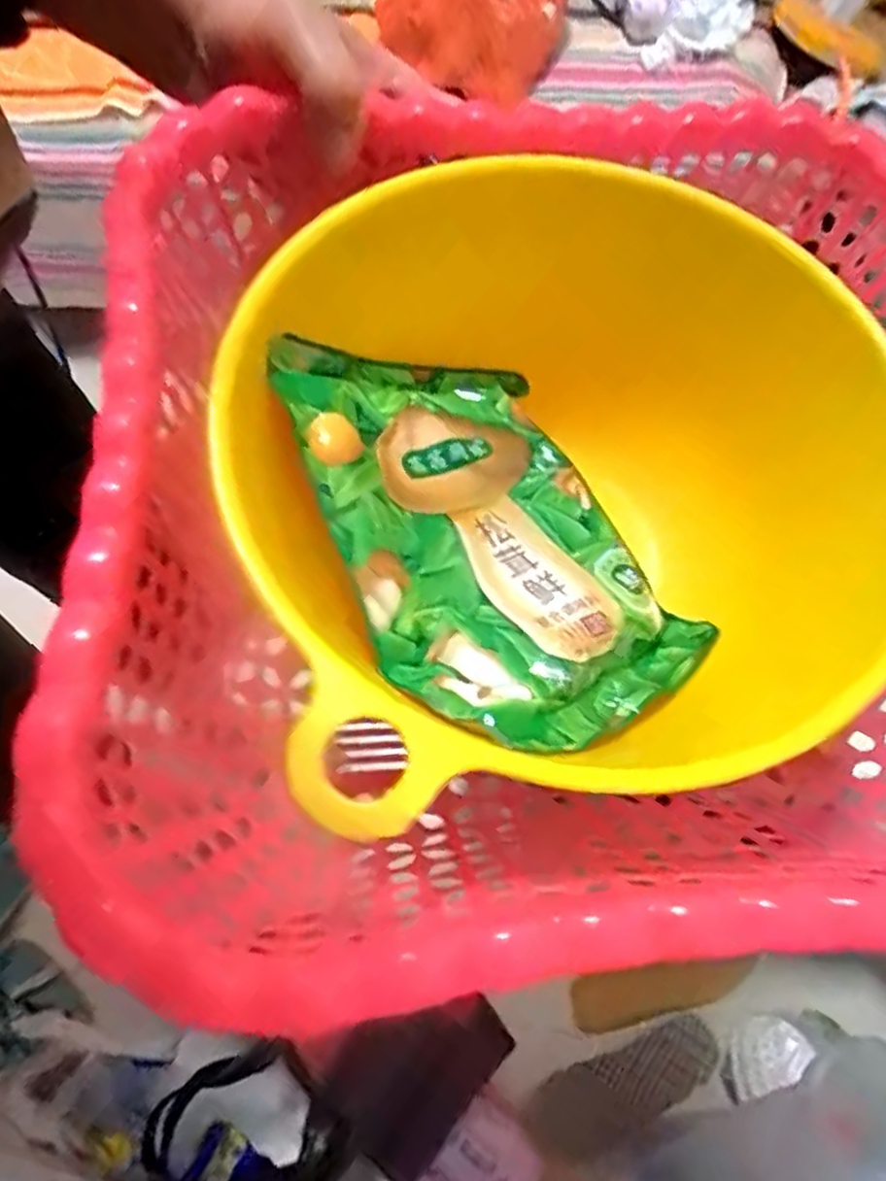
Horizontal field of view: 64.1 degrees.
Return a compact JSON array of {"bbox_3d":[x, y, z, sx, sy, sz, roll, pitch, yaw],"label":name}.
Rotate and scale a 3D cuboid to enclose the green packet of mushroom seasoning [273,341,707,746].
[{"bbox_3d":[0.018,-0.021,0.244,0.118,0.019,0.153,-24,74,-38],"label":"green packet of mushroom seasoning"}]

